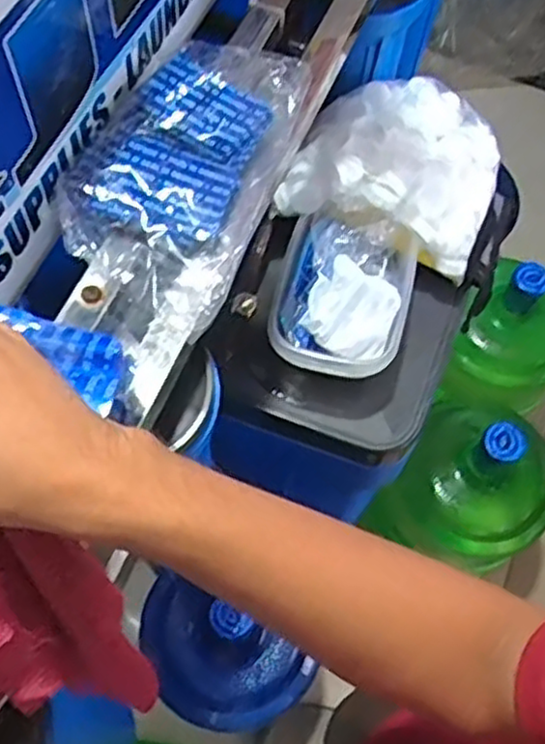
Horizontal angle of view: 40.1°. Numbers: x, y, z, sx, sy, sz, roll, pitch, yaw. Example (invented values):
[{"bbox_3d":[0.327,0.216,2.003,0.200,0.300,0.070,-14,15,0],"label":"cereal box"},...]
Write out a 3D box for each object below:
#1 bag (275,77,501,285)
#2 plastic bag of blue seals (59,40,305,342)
[{"bbox_3d":[0.134,-0.215,0.750,0.192,0.079,0.215,23,66,8],"label":"bag"},{"bbox_3d":[-0.062,-0.140,0.497,0.118,0.028,0.224,15,65,5],"label":"plastic bag of blue seals"}]

